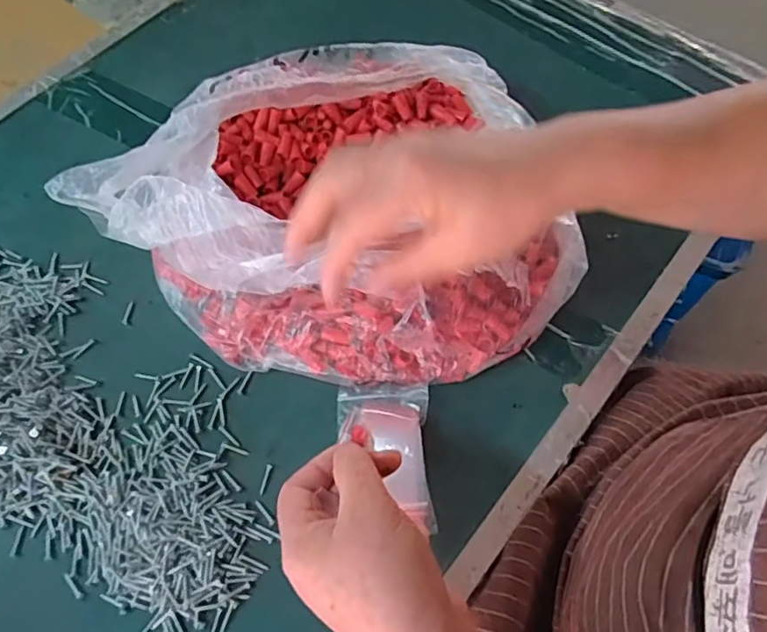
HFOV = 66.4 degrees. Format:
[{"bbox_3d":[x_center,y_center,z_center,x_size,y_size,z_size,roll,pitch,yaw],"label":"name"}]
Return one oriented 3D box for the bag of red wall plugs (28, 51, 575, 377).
[{"bbox_3d":[-0.015,-0.107,0.469,0.358,0.092,0.323,21,66,11],"label":"bag of red wall plugs"}]

